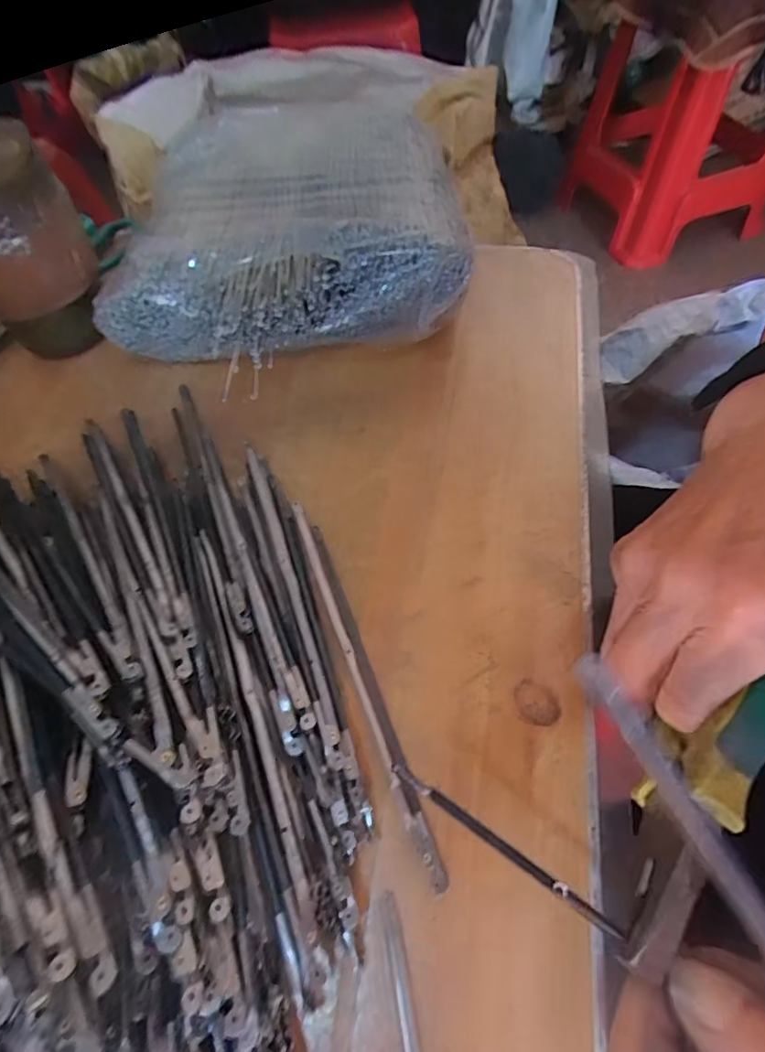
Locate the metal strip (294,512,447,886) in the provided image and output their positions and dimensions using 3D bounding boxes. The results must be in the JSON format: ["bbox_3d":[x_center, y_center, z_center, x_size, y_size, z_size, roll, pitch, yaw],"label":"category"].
[{"bbox_3d":[-0.012,0.063,0.243,0.009,0.005,0.183,-19,60,-8],"label":"metal strip"}]

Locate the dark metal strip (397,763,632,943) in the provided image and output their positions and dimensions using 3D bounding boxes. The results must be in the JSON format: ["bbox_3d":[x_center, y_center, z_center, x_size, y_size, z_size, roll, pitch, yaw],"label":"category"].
[{"bbox_3d":[0.034,0.089,0.143,0.075,0.004,0.004,36,66,2],"label":"dark metal strip"}]

